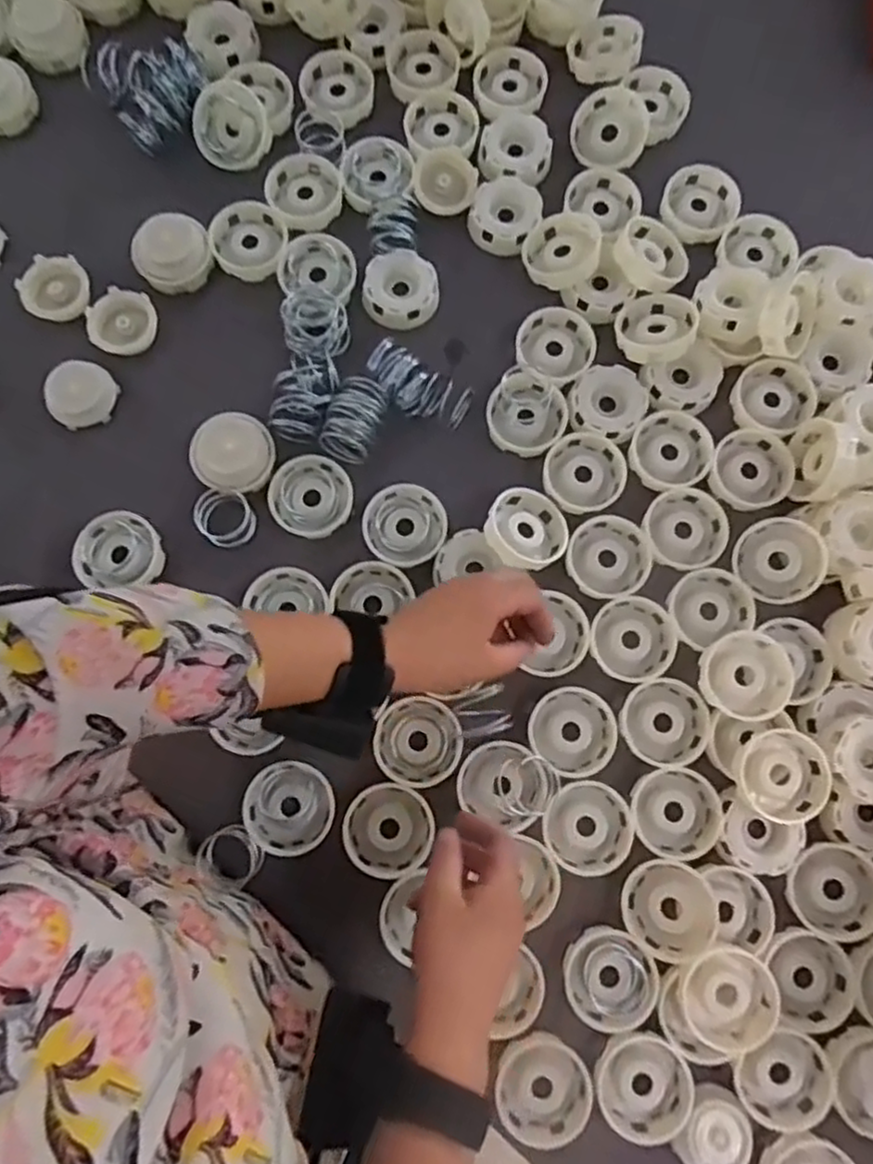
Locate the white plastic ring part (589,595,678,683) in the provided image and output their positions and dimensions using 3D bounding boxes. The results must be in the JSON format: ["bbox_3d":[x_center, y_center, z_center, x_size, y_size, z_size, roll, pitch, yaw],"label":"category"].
[{"bbox_3d":[0.158,0.046,0.568,0.066,0.014,0.068,0,80,0],"label":"white plastic ring part"}]

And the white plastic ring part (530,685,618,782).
[{"bbox_3d":[0.108,0.117,0.553,0.066,0.020,0.065,42,82,7],"label":"white plastic ring part"}]

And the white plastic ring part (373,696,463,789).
[{"bbox_3d":[-0.014,0.124,0.549,0.065,0.012,0.066,0,80,0],"label":"white plastic ring part"}]

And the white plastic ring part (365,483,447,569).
[{"bbox_3d":[-0.026,-0.047,0.589,0.067,0.017,0.072,0,80,0],"label":"white plastic ring part"}]

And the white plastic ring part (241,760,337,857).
[{"bbox_3d":[-0.113,0.175,0.541,0.067,0.017,0.069,0,80,0],"label":"white plastic ring part"}]

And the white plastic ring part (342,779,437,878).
[{"bbox_3d":[-0.036,0.189,0.537,0.067,0.010,0.068,0,80,0],"label":"white plastic ring part"}]

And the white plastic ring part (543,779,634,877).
[{"bbox_3d":[0.115,0.187,0.537,0.065,0.014,0.066,0,80,0],"label":"white plastic ring part"}]

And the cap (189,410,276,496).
[{"bbox_3d":[-0.172,-0.109,0.590,0.069,0.017,0.065,0,80,0],"label":"cap"}]

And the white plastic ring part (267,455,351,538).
[{"bbox_3d":[-0.105,-0.071,0.591,0.066,0.013,0.069,0,80,0],"label":"white plastic ring part"}]

